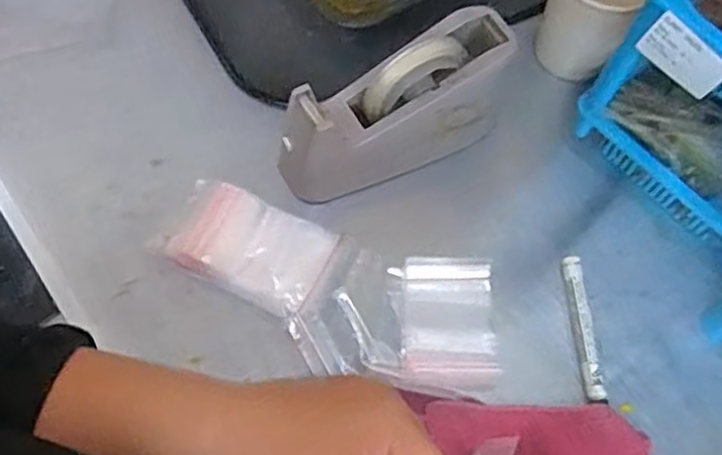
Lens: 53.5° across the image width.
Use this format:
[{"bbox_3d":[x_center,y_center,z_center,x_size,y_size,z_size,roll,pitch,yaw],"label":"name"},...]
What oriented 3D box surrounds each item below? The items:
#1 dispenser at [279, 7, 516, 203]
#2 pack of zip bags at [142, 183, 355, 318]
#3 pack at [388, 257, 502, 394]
[{"bbox_3d":[0.030,-0.100,0.599,0.207,0.100,0.081,-27,70,-17],"label":"dispenser"},{"bbox_3d":[-0.088,0.015,0.582,0.135,0.008,0.082,25,65,7],"label":"pack of zip bags"},{"bbox_3d":[0.070,0.077,0.573,0.077,0.020,0.107,-3,65,-7],"label":"pack"}]

